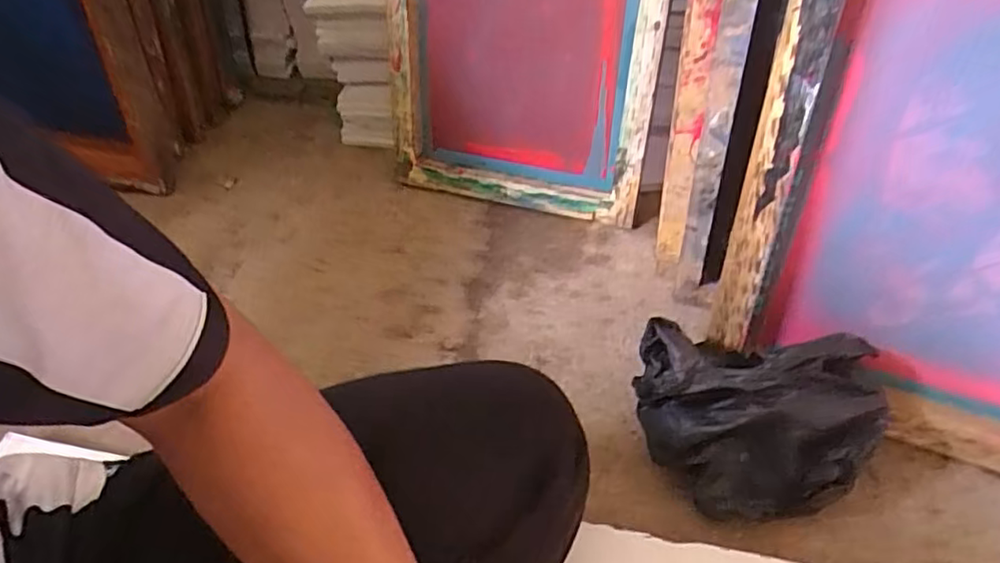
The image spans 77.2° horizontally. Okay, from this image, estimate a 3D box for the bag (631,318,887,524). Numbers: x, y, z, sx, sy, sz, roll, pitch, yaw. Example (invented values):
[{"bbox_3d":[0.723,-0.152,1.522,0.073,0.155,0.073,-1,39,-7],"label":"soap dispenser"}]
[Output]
[{"bbox_3d":[0.231,0.116,0.566,0.187,0.126,0.159,-13,46,-7],"label":"bag"}]

